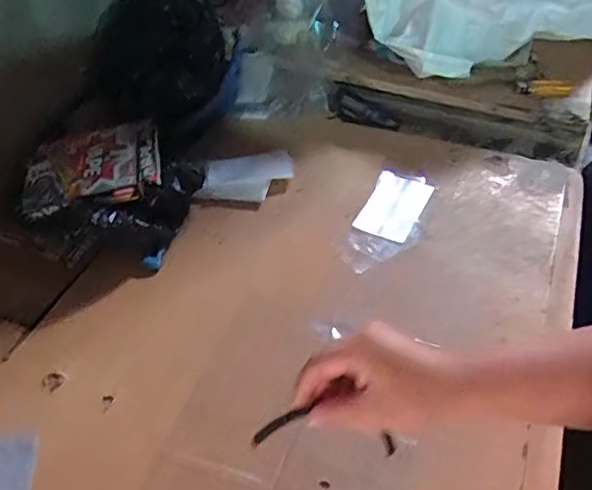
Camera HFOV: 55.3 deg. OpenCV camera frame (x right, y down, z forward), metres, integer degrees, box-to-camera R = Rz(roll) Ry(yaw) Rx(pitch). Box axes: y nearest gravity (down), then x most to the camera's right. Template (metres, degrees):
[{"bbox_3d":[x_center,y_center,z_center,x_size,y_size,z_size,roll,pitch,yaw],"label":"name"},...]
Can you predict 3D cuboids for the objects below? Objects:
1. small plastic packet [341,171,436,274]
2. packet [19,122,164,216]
[{"bbox_3d":[0.113,-0.029,0.693,0.078,0.020,0.168,14,49,16],"label":"small plastic packet"},{"bbox_3d":[-0.247,-0.098,0.688,0.158,0.020,0.129,-9,50,-7],"label":"packet"}]

